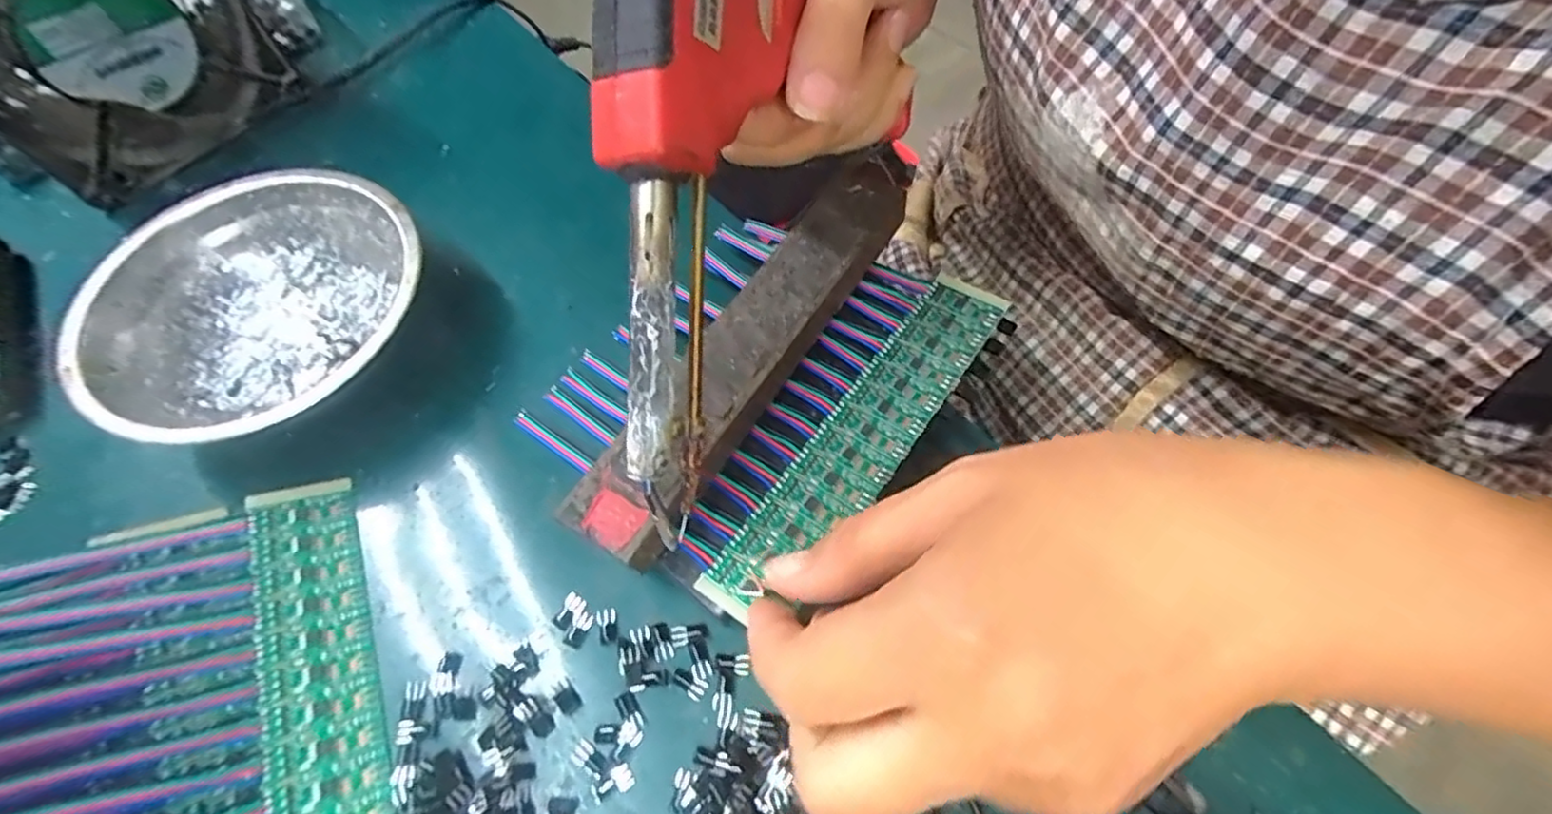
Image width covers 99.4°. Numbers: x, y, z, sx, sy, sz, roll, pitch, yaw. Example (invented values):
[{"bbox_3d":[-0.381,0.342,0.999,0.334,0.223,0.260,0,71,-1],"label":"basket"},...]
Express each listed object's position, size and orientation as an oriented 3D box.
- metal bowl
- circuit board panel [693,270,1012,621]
[{"bbox_3d":[-0.202,-0.036,0.267,0.121,0.044,0.119,0,60,0],"label":"metal bowl"},{"bbox_3d":[0.034,0.008,0.245,0.034,0.004,0.163,35,67,20],"label":"circuit board panel"}]

